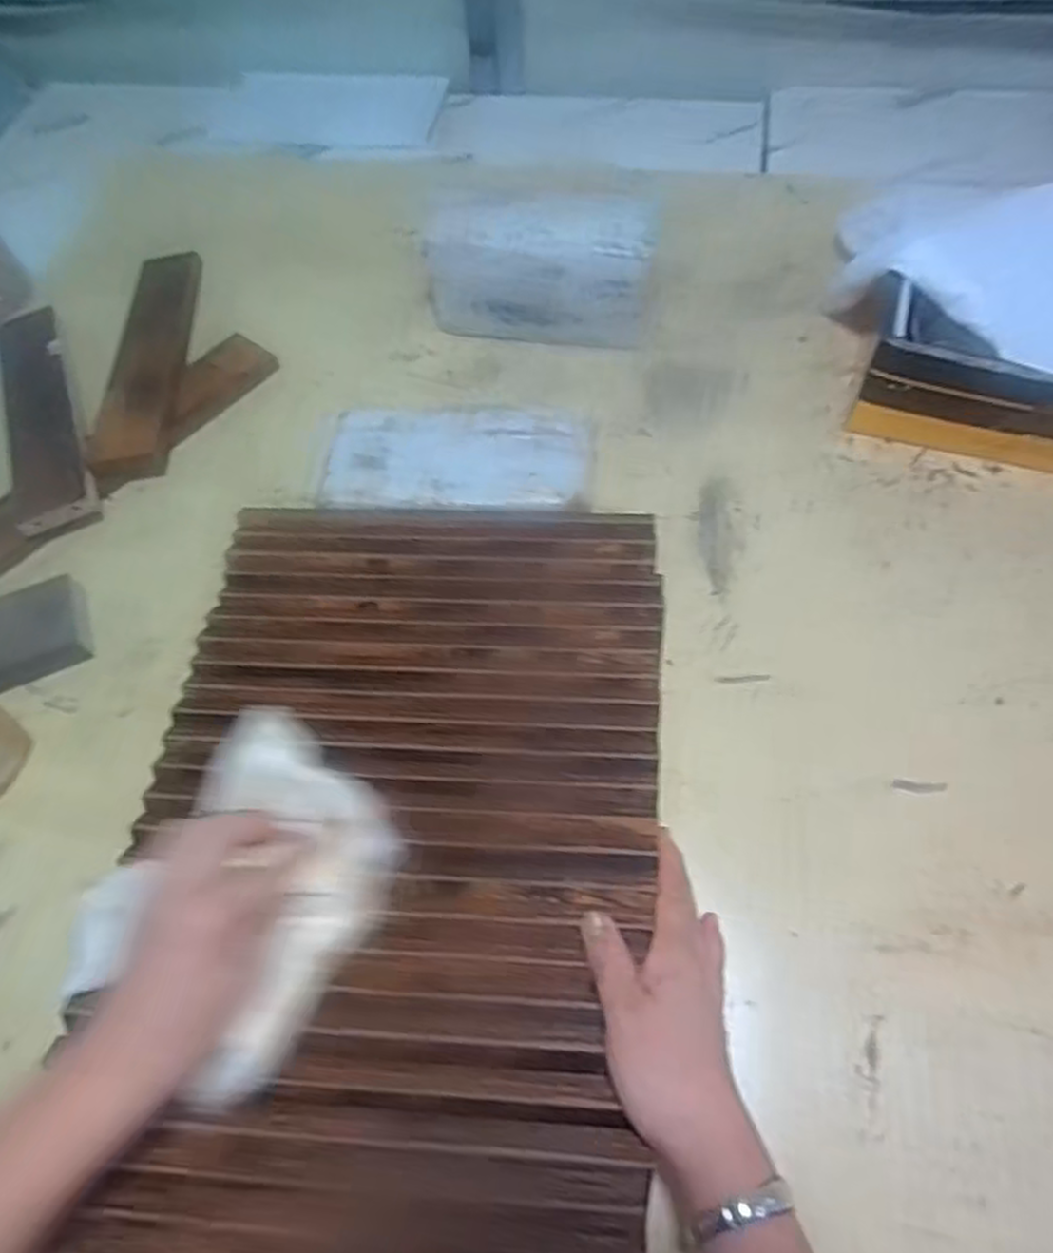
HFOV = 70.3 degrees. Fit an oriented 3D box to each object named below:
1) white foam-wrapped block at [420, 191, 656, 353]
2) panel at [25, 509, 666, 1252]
[{"bbox_3d":[0.014,-0.332,0.700,0.208,0.104,0.093,10,60,10],"label":"white foam-wrapped block"},{"bbox_3d":[-0.080,0.135,0.430,0.303,0.023,0.495,4,59,6],"label":"panel"}]

